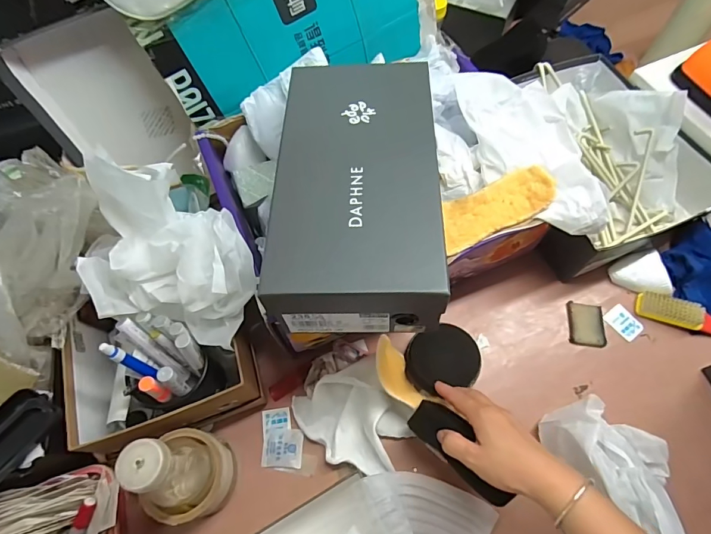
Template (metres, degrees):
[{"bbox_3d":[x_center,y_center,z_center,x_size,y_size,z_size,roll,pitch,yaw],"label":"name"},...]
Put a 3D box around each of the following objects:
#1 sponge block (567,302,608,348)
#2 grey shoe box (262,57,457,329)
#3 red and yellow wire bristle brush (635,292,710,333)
[{"bbox_3d":[0.323,0.081,0.581,0.049,0.007,0.061,7,64,4],"label":"sponge block"},{"bbox_3d":[0.002,-0.089,0.441,0.159,0.080,0.301,1,64,1],"label":"grey shoe box"},{"bbox_3d":[0.469,0.071,0.571,0.148,0.029,0.031,19,66,10],"label":"red and yellow wire bristle brush"}]

